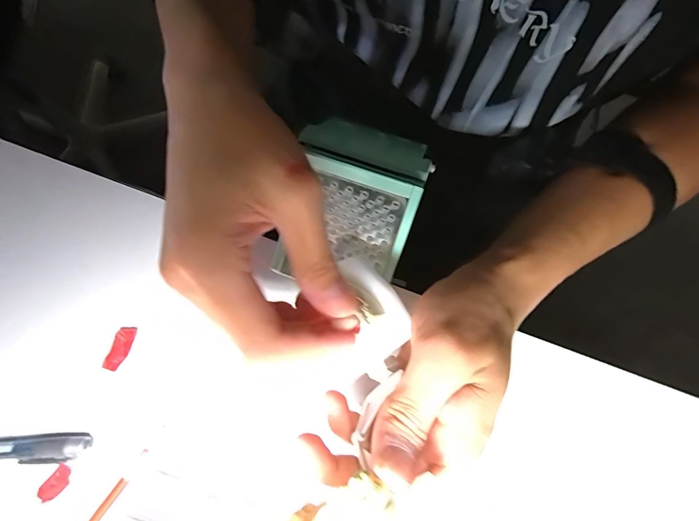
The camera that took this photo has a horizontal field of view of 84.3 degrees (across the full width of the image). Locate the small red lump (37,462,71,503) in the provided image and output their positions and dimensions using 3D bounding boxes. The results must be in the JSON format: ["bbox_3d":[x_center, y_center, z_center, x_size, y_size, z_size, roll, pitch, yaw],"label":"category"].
[{"bbox_3d":[-0.185,0.140,0.242,0.012,0.004,0.024,39,84,9],"label":"small red lump"}]

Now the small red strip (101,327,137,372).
[{"bbox_3d":[-0.151,0.057,0.254,0.013,0.004,0.029,17,81,6],"label":"small red strip"}]

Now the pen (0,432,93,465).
[{"bbox_3d":[-0.232,0.122,0.244,0.135,0.012,0.016,-6,80,2],"label":"pen"}]

